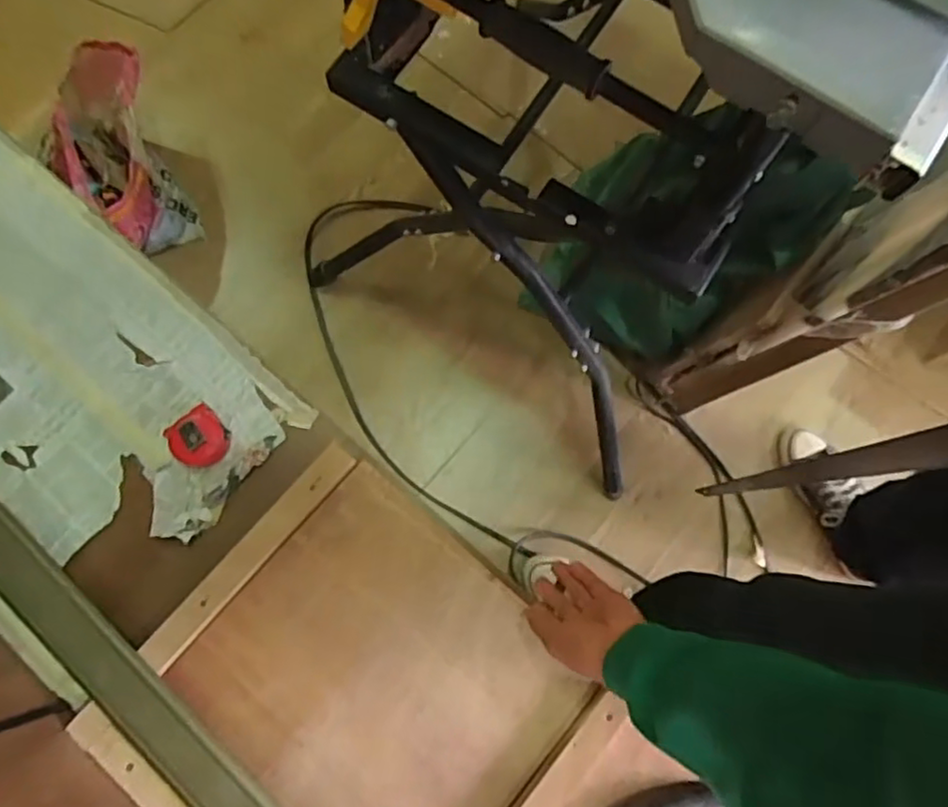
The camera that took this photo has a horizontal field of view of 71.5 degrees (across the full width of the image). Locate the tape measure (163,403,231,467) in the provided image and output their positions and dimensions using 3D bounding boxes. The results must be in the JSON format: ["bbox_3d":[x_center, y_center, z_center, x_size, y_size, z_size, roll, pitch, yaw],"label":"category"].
[{"bbox_3d":[-0.321,0.041,0.770,0.059,0.044,0.067,-42,81,-11],"label":"tape measure"}]

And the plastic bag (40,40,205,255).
[{"bbox_3d":[-0.622,-0.425,1.145,0.207,0.211,0.290,-25,78,-7],"label":"plastic bag"}]

